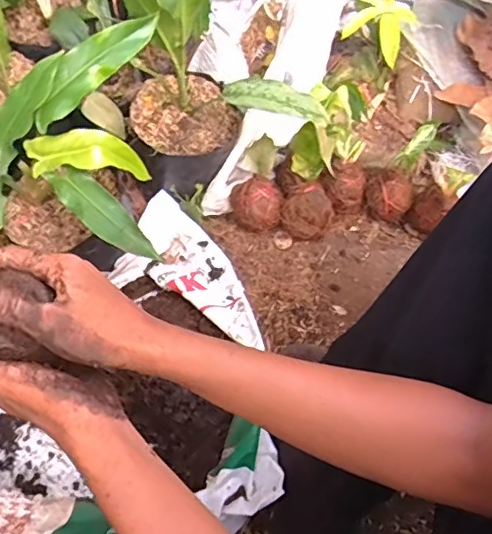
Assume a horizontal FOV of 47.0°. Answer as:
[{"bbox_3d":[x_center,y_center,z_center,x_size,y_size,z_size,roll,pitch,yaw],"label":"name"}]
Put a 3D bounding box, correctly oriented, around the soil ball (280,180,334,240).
[{"bbox_3d":[0.088,-0.081,0.806,0.070,0.063,0.058,14,61,7],"label":"soil ball"}]

